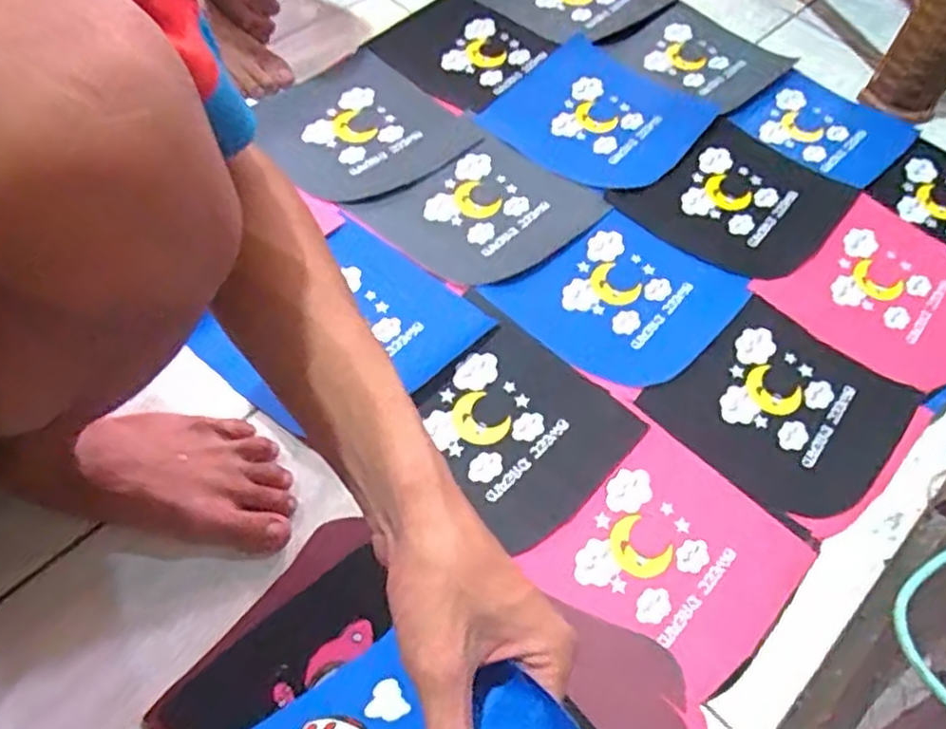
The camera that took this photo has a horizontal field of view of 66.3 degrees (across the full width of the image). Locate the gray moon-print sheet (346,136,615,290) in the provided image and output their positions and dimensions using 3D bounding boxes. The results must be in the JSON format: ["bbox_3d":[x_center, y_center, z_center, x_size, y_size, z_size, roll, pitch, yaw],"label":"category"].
[{"bbox_3d":[0.009,-0.160,0.757,0.221,0.006,0.169,-33,66,-23],"label":"gray moon-print sheet"}]

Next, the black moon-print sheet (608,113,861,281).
[{"bbox_3d":[0.296,-0.184,0.799,0.223,0.013,0.190,-39,68,-25],"label":"black moon-print sheet"}]

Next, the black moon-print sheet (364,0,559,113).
[{"bbox_3d":[-0.016,-0.399,0.913,0.180,0.015,0.190,40,64,21],"label":"black moon-print sheet"}]

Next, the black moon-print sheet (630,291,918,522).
[{"bbox_3d":[0.281,0.039,0.659,0.188,0.015,0.189,37,62,18],"label":"black moon-print sheet"}]

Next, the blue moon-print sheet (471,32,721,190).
[{"bbox_3d":[0.146,-0.299,0.850,0.228,0.017,0.230,35,61,17],"label":"blue moon-print sheet"}]

